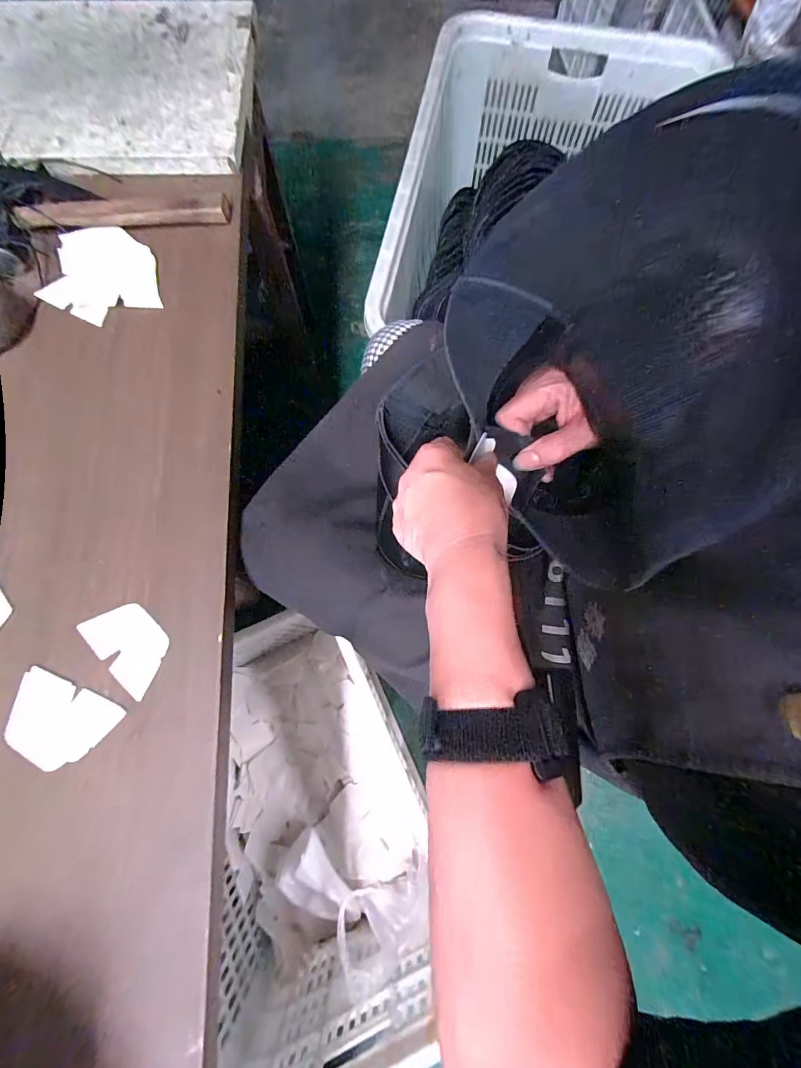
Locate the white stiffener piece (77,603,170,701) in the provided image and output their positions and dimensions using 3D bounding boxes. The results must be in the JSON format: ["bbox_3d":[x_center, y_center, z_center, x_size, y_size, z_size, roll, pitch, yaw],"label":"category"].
[{"bbox_3d":[-0.235,0.095,0.353,0.080,0.004,0.050,44,80,9],"label":"white stiffener piece"}]

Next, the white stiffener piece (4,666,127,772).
[{"bbox_3d":[-0.284,0.156,0.336,0.087,0.006,0.062,22,77,5],"label":"white stiffener piece"}]

